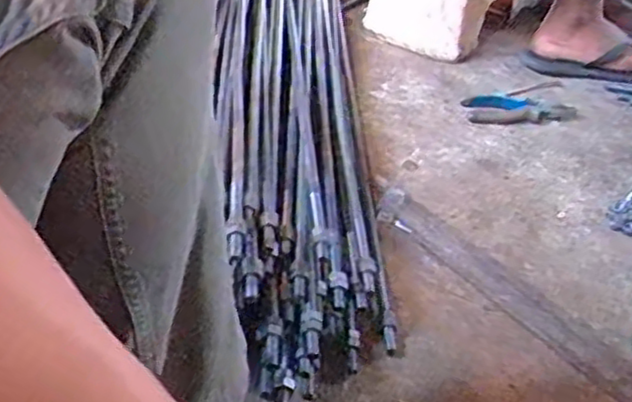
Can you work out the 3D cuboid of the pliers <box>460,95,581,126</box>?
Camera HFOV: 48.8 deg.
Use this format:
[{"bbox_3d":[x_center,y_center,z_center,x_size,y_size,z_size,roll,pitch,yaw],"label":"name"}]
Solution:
[{"bbox_3d":[0.316,-0.143,1.081,0.172,0.011,0.065,0,40,-7],"label":"pliers"}]

